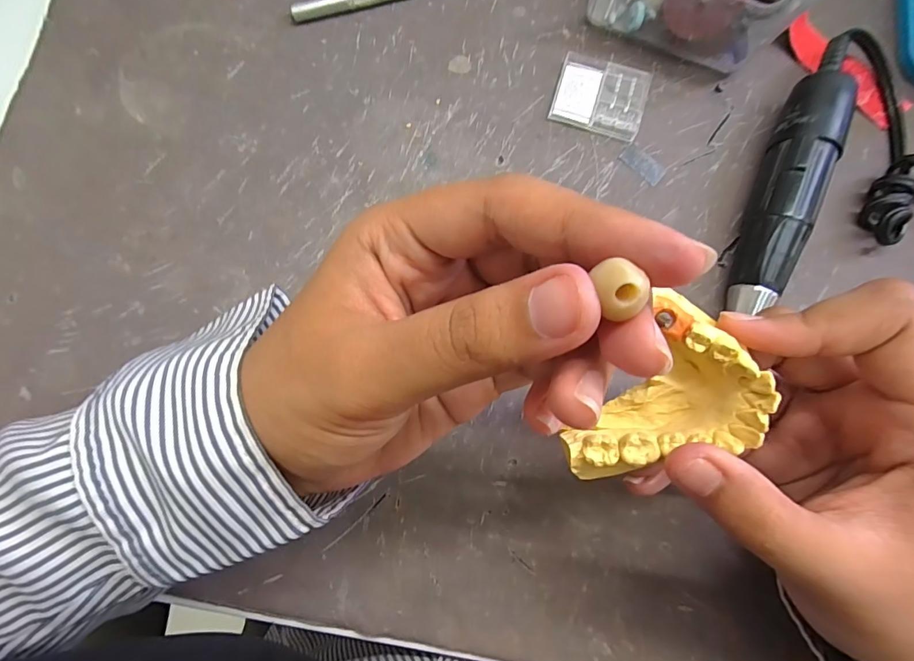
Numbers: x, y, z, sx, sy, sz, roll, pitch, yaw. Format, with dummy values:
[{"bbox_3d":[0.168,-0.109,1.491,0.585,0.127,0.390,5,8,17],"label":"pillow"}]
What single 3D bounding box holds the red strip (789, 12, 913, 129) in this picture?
[{"bbox_3d":[0.196,-0.131,0.230,0.022,0.004,0.070,-42,85,-5],"label":"red strip"}]

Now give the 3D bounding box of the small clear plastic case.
[{"bbox_3d":[0.072,-0.118,0.225,0.044,0.007,0.037,17,83,2],"label":"small clear plastic case"}]

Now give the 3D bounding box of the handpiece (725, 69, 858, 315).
[{"bbox_3d":[0.150,-0.063,0.208,0.026,0.029,0.116,22,83,2],"label":"handpiece"}]

